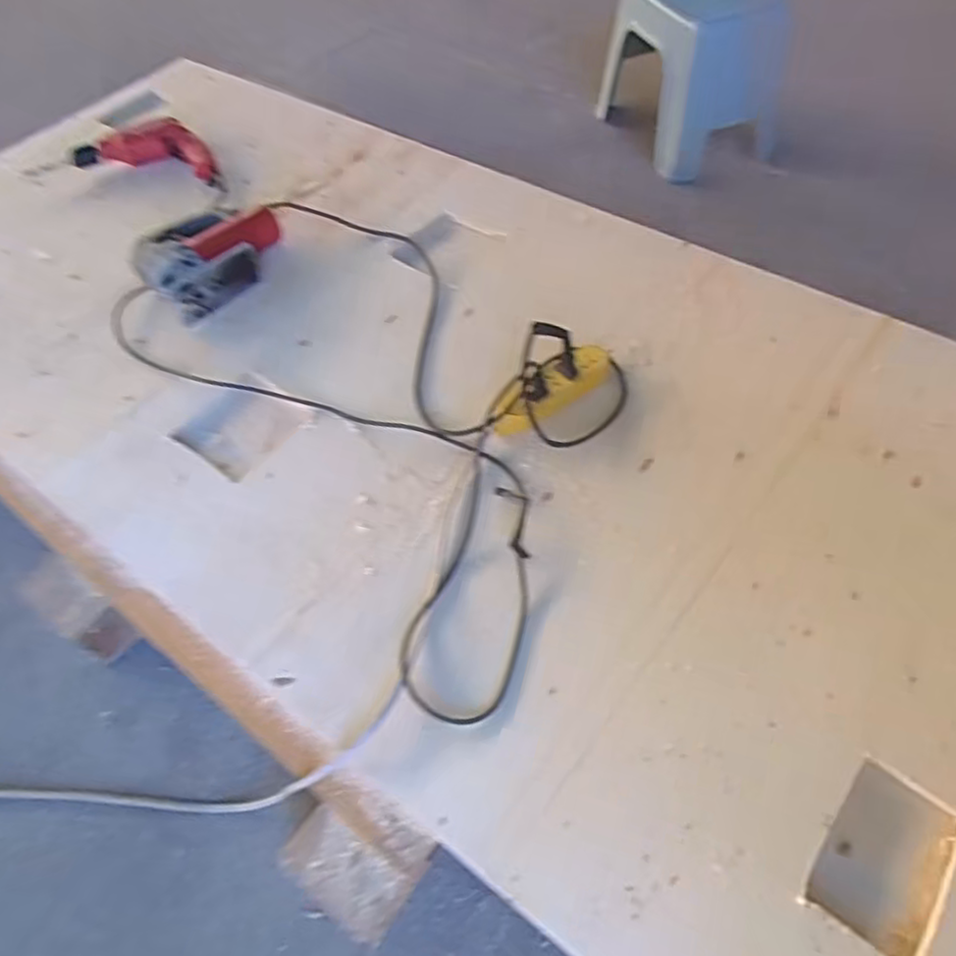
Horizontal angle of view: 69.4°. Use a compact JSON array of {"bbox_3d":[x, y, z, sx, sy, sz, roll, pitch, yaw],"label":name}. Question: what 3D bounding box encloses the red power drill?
[{"bbox_3d":[-0.629,-0.644,1.349,0.329,0.055,0.135,11,58,13],"label":"red power drill"}]

